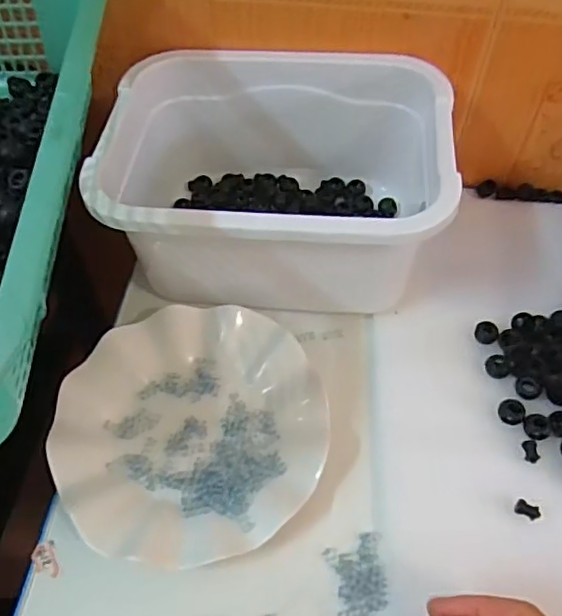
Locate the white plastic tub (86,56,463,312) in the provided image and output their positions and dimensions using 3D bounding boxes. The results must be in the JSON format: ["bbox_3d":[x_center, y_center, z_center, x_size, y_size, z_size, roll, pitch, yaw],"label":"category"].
[{"bbox_3d":[-0.005,-0.092,0.462,0.240,0.121,0.187,6,55,3],"label":"white plastic tub"}]

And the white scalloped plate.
[{"bbox_3d":[-0.062,0.082,0.410,0.175,0.019,0.177,0,55,0],"label":"white scalloped plate"}]

